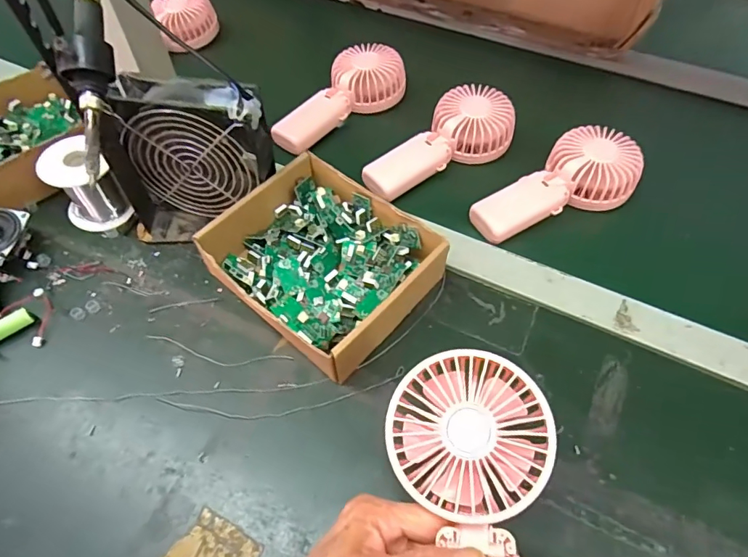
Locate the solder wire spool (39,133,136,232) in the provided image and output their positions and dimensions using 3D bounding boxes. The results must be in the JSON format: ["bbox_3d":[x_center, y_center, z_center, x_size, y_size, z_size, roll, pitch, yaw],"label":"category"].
[{"bbox_3d":[-0.274,-0.087,0.448,0.054,0.068,0.051,0,56,0],"label":"solder wire spool"}]

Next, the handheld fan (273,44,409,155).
[{"bbox_3d":[-0.044,-0.216,0.550,0.180,0.048,0.080,-34,62,-20],"label":"handheld fan"}]

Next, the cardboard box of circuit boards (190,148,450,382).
[{"bbox_3d":[-0.044,-0.015,0.406,0.168,0.052,0.144,35,63,22],"label":"cardboard box of circuit boards"}]

